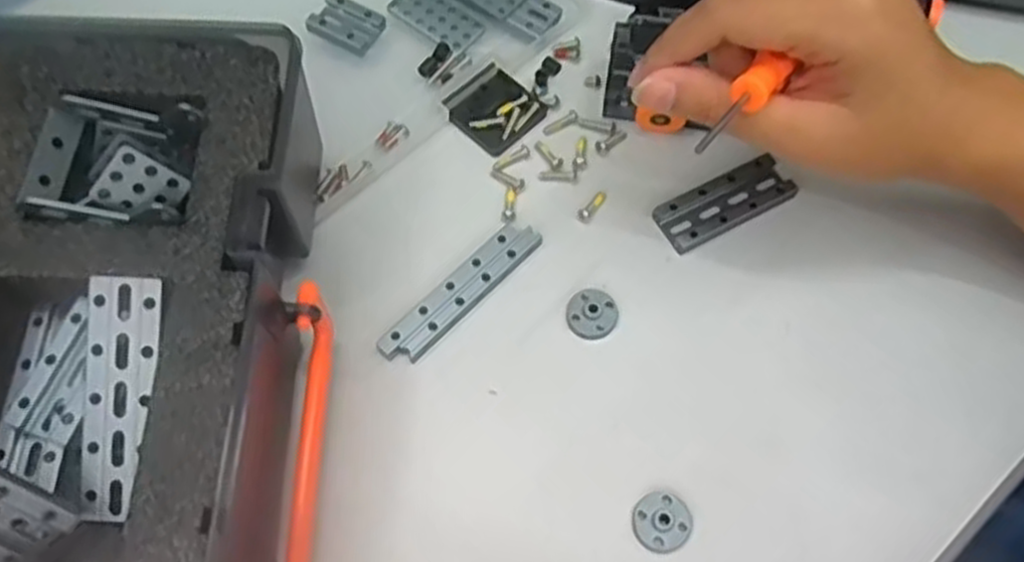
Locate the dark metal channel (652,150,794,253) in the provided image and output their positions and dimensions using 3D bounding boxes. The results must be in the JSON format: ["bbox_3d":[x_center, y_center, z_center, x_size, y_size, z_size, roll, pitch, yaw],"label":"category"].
[{"bbox_3d":[0.097,-0.036,0.354,0.062,0.008,0.025,-25,69,-10],"label":"dark metal channel"}]

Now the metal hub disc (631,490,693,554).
[{"bbox_3d":[0.057,0.092,0.297,0.022,0.009,0.022,0,67,0],"label":"metal hub disc"}]

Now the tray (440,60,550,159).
[{"bbox_3d":[-0.008,-0.085,0.379,0.039,0.005,0.038,40,72,16],"label":"tray"}]

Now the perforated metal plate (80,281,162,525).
[{"bbox_3d":[-0.130,0.038,0.254,0.023,0.004,0.078,6,90,3],"label":"perforated metal plate"}]

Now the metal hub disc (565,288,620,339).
[{"bbox_3d":[0.034,0.013,0.333,0.021,0.005,0.023,0,67,0],"label":"metal hub disc"}]

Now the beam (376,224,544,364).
[{"bbox_3d":[-0.021,0.004,0.336,0.018,0.008,0.084,41,73,16],"label":"beam"}]

